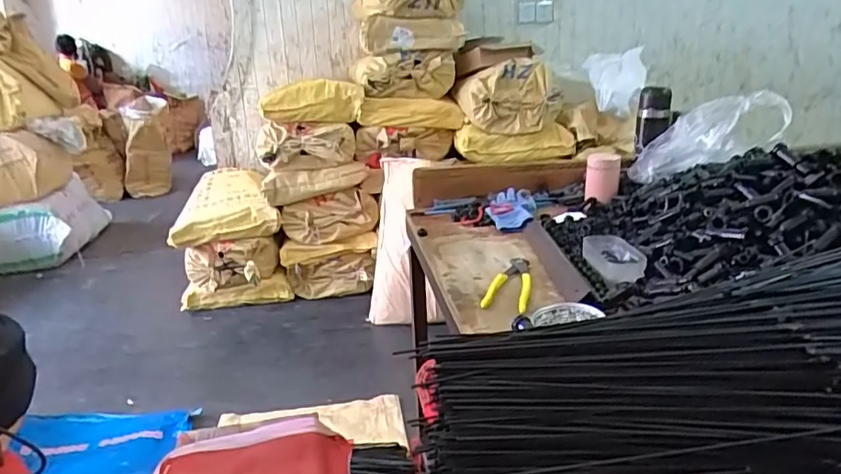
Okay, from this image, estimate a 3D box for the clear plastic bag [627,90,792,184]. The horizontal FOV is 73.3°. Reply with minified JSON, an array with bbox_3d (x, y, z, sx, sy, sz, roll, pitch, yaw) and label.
[{"bbox_3d":[0.530,-0.184,1.071,0.289,0.106,0.056,-29,7,33],"label":"clear plastic bag"}]

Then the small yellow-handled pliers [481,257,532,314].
[{"bbox_3d":[0.134,0.066,0.828,0.059,0.013,0.146,5,20,18],"label":"small yellow-handled pliers"}]

